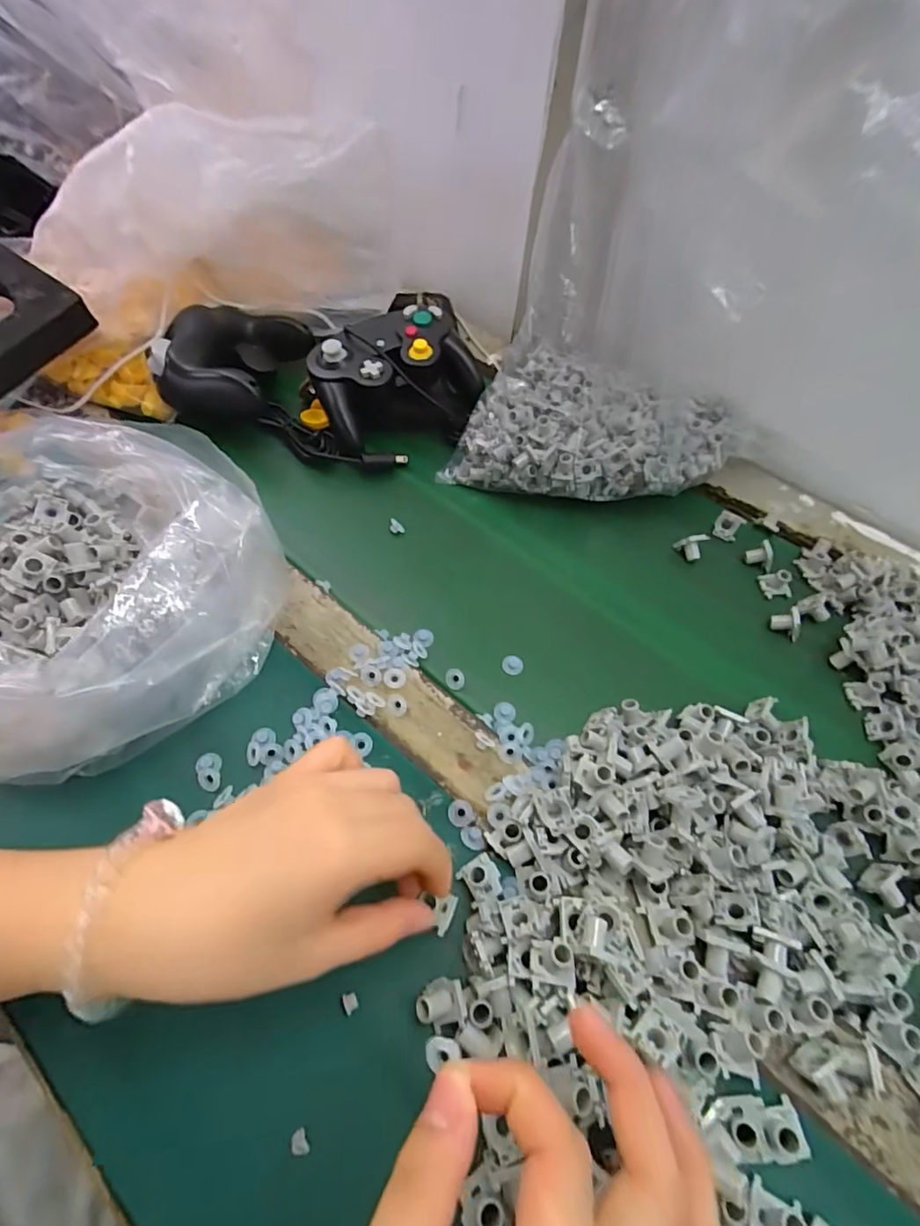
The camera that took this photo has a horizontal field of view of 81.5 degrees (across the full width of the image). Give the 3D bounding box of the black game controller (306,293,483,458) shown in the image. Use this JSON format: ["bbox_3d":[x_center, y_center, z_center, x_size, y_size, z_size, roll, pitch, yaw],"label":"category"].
[{"bbox_3d":[-0.055,-0.203,0.465,0.144,0.078,0.111,-16,58,-16],"label":"black game controller"}]

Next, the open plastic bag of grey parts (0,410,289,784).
[{"bbox_3d":[-0.230,-0.028,0.322,0.212,0.080,0.223,-24,61,-20],"label":"open plastic bag of grey parts"}]

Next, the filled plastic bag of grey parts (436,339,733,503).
[{"bbox_3d":[0.114,-0.150,0.451,0.233,0.065,0.126,13,55,4],"label":"filled plastic bag of grey parts"}]

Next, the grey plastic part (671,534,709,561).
[{"bbox_3d":[0.180,-0.053,0.419,0.021,0.020,0.015,29,58,15],"label":"grey plastic part"}]

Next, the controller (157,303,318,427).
[{"bbox_3d":[-0.195,-0.225,0.467,0.091,0.057,0.133,12,55,3],"label":"controller"}]

